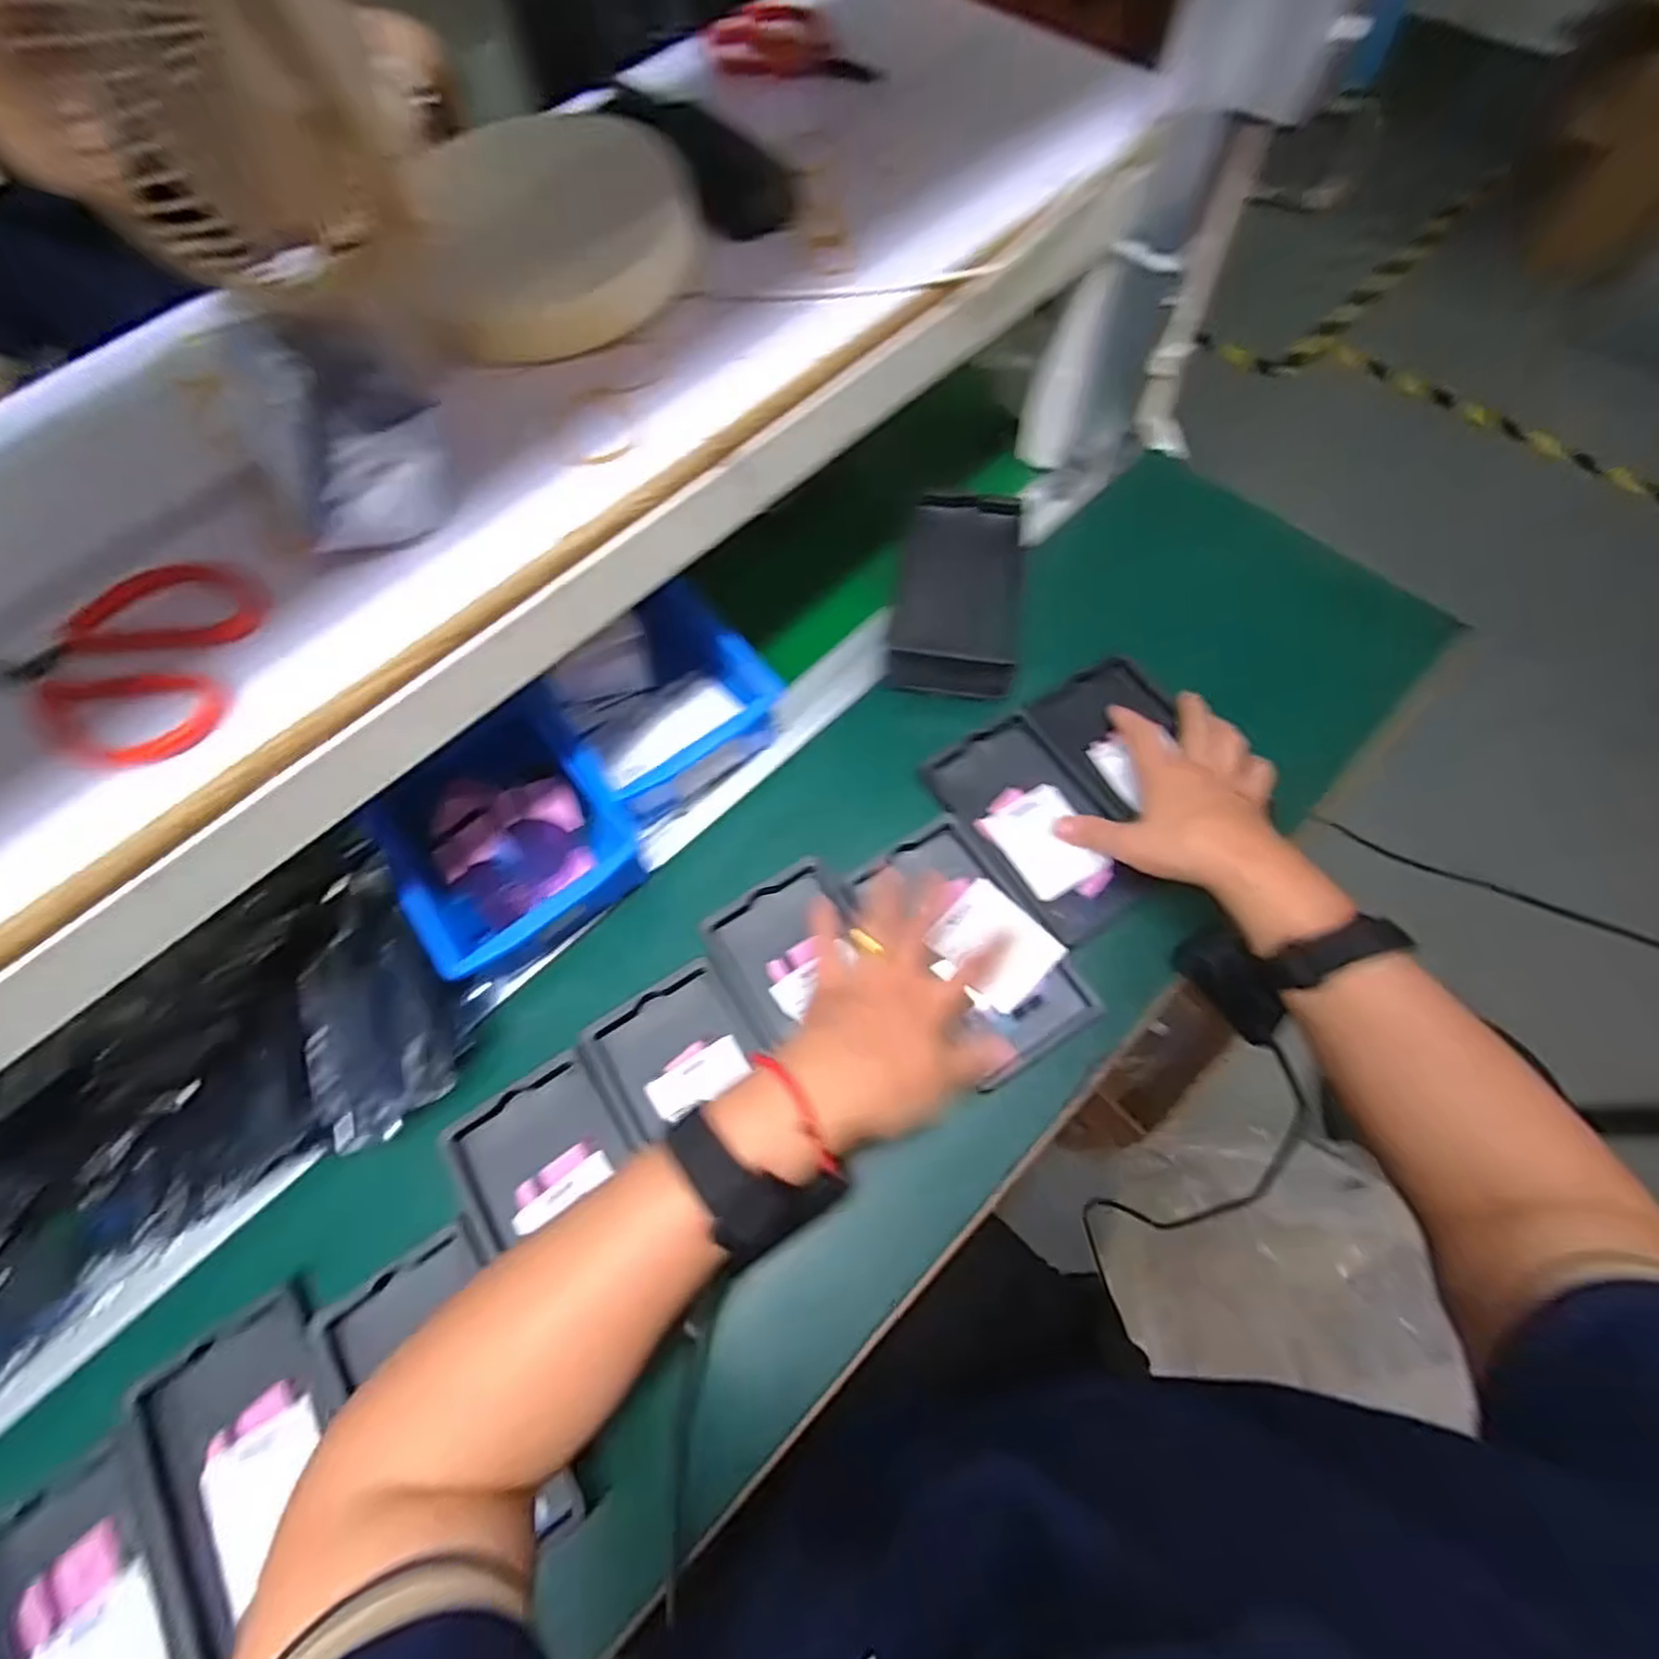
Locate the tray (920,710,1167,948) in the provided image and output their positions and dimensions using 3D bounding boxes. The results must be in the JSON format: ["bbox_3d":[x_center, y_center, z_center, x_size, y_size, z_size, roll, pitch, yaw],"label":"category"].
[{"bbox_3d":[0.146,-0.005,0.505,0.093,0.015,0.157,-32,69,-10],"label":"tray"}]

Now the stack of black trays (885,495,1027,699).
[{"bbox_3d":[0.096,-0.181,0.564,0.096,0.047,0.159,5,67,6],"label":"stack of black trays"}]

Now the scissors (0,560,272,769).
[{"bbox_3d":[-0.296,-0.077,0.310,0.106,0.017,0.097,20,70,12],"label":"scissors"}]

